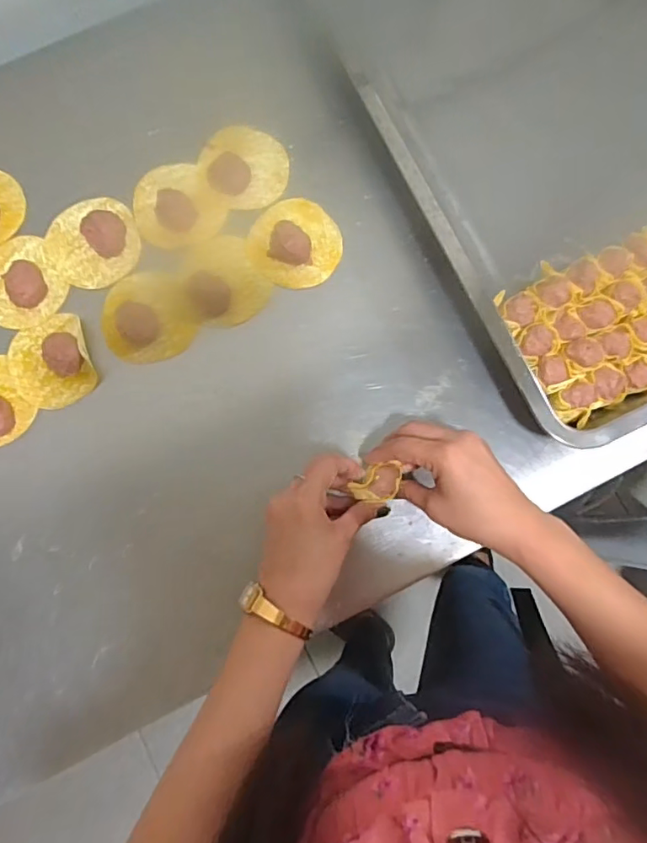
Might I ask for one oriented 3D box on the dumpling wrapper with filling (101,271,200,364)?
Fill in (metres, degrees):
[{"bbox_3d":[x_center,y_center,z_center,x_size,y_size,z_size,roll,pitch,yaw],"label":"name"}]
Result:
[{"bbox_3d":[-0.155,-0.094,0.473,0.078,0.017,0.080,0,81,-2],"label":"dumpling wrapper with filling"}]

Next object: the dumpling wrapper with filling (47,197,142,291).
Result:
[{"bbox_3d":[-0.206,-0.167,0.486,0.076,0.022,0.082,0,81,-2],"label":"dumpling wrapper with filling"}]

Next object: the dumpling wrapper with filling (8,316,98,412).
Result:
[{"bbox_3d":[-0.239,-0.053,0.464,0.071,0.024,0.078,0,81,-2],"label":"dumpling wrapper with filling"}]

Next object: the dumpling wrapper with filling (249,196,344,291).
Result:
[{"bbox_3d":[-0.025,-0.163,0.486,0.081,0.020,0.081,0,81,-2],"label":"dumpling wrapper with filling"}]

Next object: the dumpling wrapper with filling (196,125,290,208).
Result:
[{"bbox_3d":[-0.072,-0.236,0.496,0.083,0.013,0.077,0,81,-2],"label":"dumpling wrapper with filling"}]

